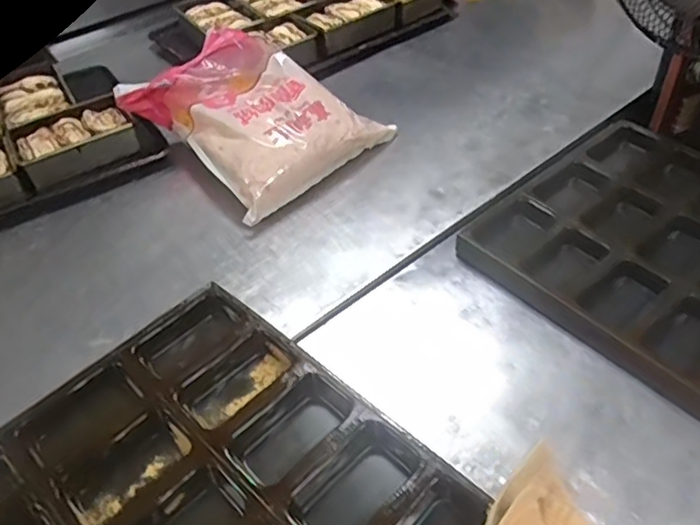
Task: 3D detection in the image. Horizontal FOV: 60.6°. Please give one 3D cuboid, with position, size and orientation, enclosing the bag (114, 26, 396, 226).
[{"bbox_3d":[-0.155,-0.249,0.981,0.299,0.134,0.331,-35,52,-25],"label":"bag"}]

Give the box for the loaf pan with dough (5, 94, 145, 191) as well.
[{"bbox_3d":[-0.467,-0.204,1.017,0.183,0.069,0.143,-31,50,-22],"label":"loaf pan with dough"}]

